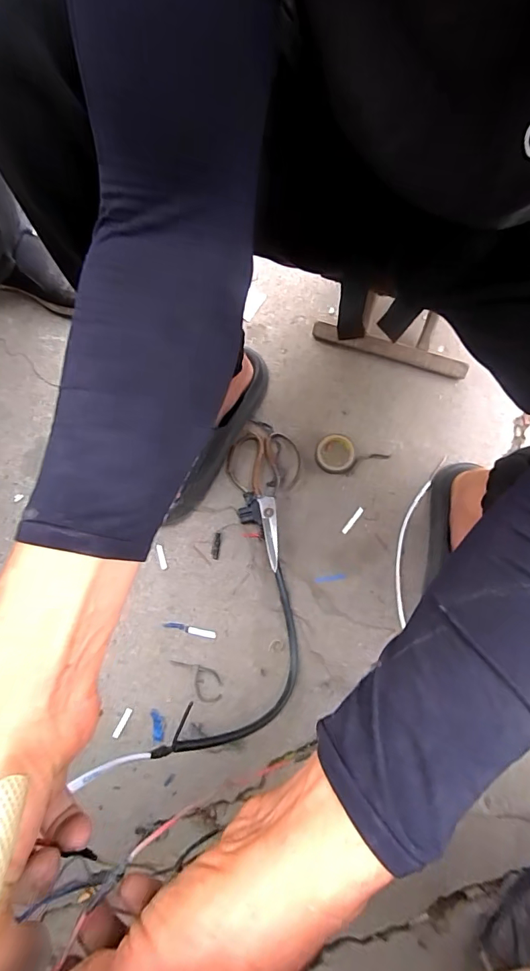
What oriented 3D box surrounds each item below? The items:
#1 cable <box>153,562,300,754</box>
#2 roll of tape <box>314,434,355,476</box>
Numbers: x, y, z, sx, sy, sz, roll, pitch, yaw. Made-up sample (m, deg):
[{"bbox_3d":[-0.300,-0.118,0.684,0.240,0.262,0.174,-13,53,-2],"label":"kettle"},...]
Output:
[{"bbox_3d":[-0.004,0.222,0.504,0.106,0.161,0.213,36,80,7],"label":"cable"},{"bbox_3d":[0.106,-0.048,0.640,0.058,0.014,0.062,0,78,0],"label":"roll of tape"}]

